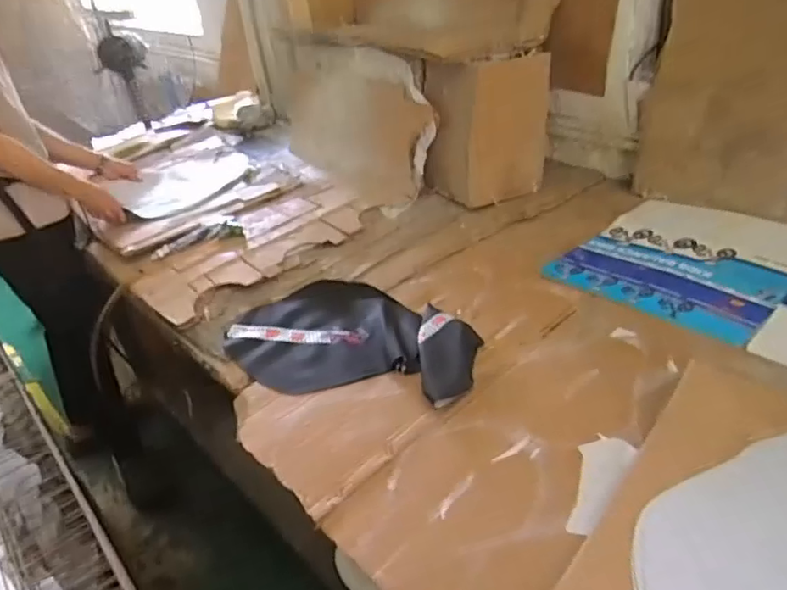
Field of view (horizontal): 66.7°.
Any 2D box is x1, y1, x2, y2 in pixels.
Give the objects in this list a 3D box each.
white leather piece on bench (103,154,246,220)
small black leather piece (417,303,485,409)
[{"bbox_3d":[-0.631,-0.354,1.840,0.407,0.033,0.321,-31,41,-32],"label":"white leather piece on bench"},{"bbox_3d":[0.105,0.093,1.120,0.115,0.035,0.282,-5,33,2],"label":"small black leather piece"}]

